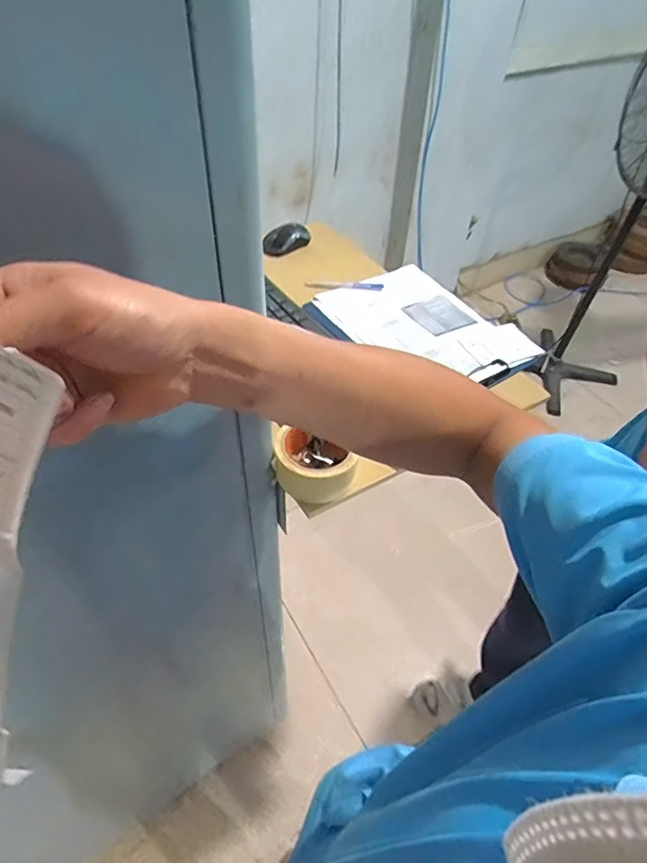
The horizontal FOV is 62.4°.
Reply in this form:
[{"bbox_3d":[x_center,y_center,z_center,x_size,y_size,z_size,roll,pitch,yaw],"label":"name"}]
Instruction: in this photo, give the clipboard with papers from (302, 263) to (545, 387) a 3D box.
[{"bbox_3d":[0.149,-0.166,0.837,0.223,0.030,0.306,-32,57,-27],"label":"clipboard with papers"}]

